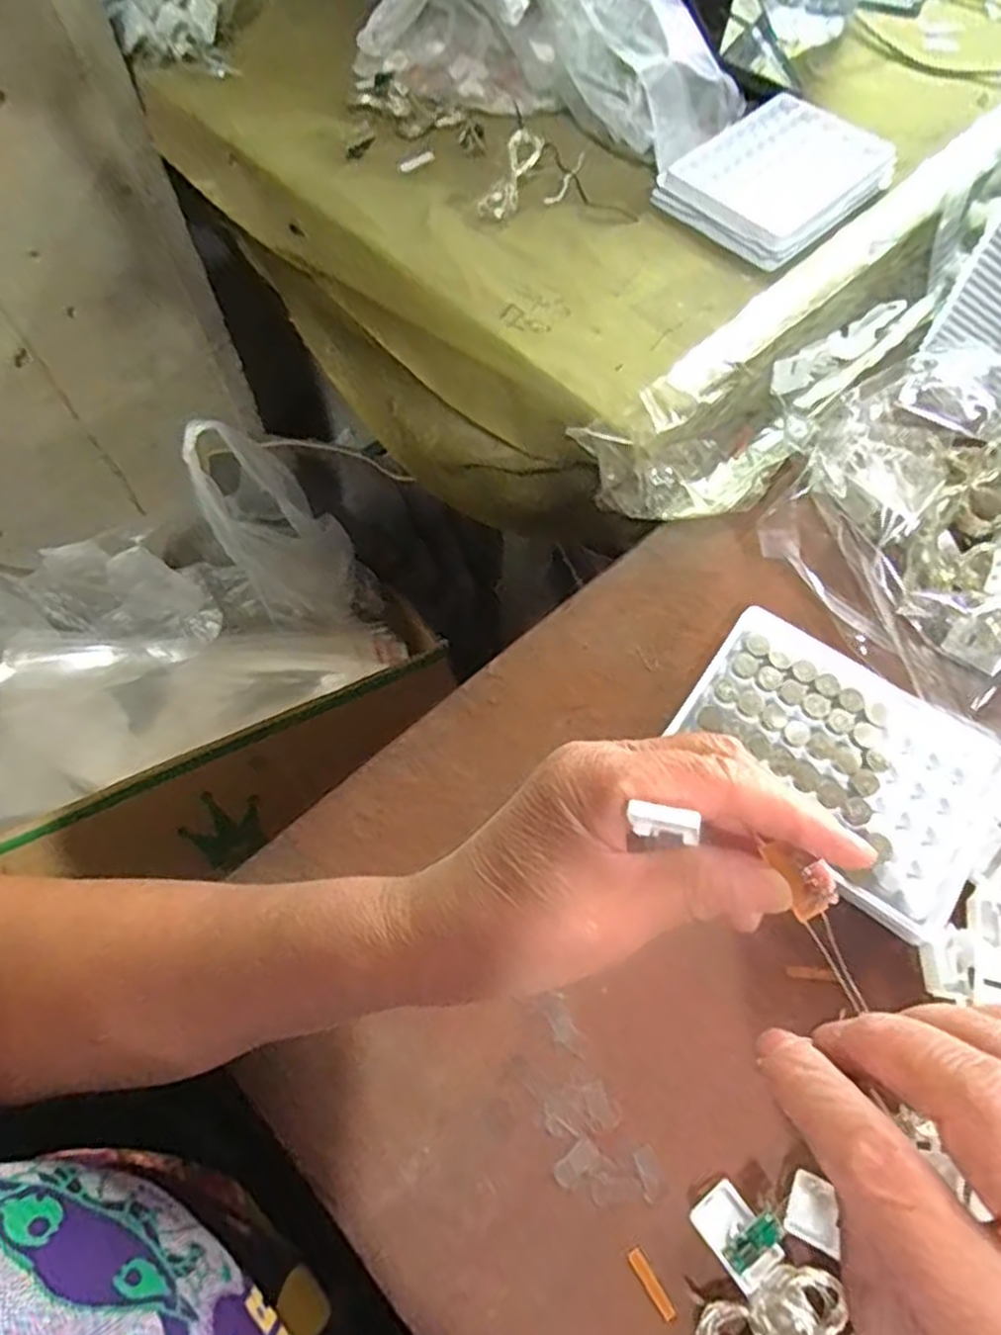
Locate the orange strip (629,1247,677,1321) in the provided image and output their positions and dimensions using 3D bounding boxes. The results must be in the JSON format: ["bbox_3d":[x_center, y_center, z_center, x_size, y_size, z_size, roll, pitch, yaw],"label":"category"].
[{"bbox_3d":[0.052,0.212,0.260,0.005,0.004,0.022,-30,69,-14],"label":"orange strip"}]

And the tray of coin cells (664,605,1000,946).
[{"bbox_3d":[0.145,0.041,0.332,0.131,0.015,0.093,35,68,15],"label":"tray of coin cells"}]

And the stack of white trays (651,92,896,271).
[{"bbox_3d":[0.175,-0.309,0.479,0.098,0.016,0.146,41,70,17],"label":"stack of white trays"}]

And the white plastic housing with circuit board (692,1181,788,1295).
[{"bbox_3d":[0.081,0.197,0.263,0.019,0.015,0.026,-32,69,-15],"label":"white plastic housing with circuit board"}]

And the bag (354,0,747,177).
[{"bbox_3d":[0.026,-0.420,0.491,0.259,0.079,0.093,29,67,13],"label":"bag"}]

